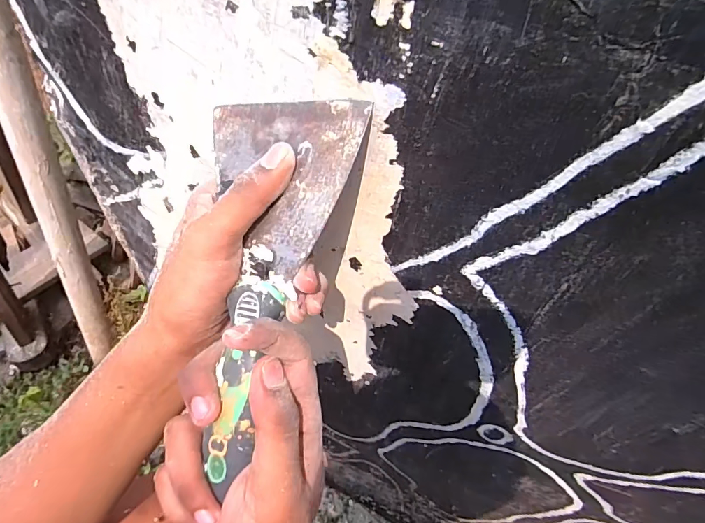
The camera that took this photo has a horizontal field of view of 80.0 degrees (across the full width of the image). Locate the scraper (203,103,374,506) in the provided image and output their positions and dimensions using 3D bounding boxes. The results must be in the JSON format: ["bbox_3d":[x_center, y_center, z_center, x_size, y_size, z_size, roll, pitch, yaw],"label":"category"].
[{"bbox_3d":[-0.056,0.007,0.225,0.090,0.025,0.191,18,88,24],"label":"scraper"}]

